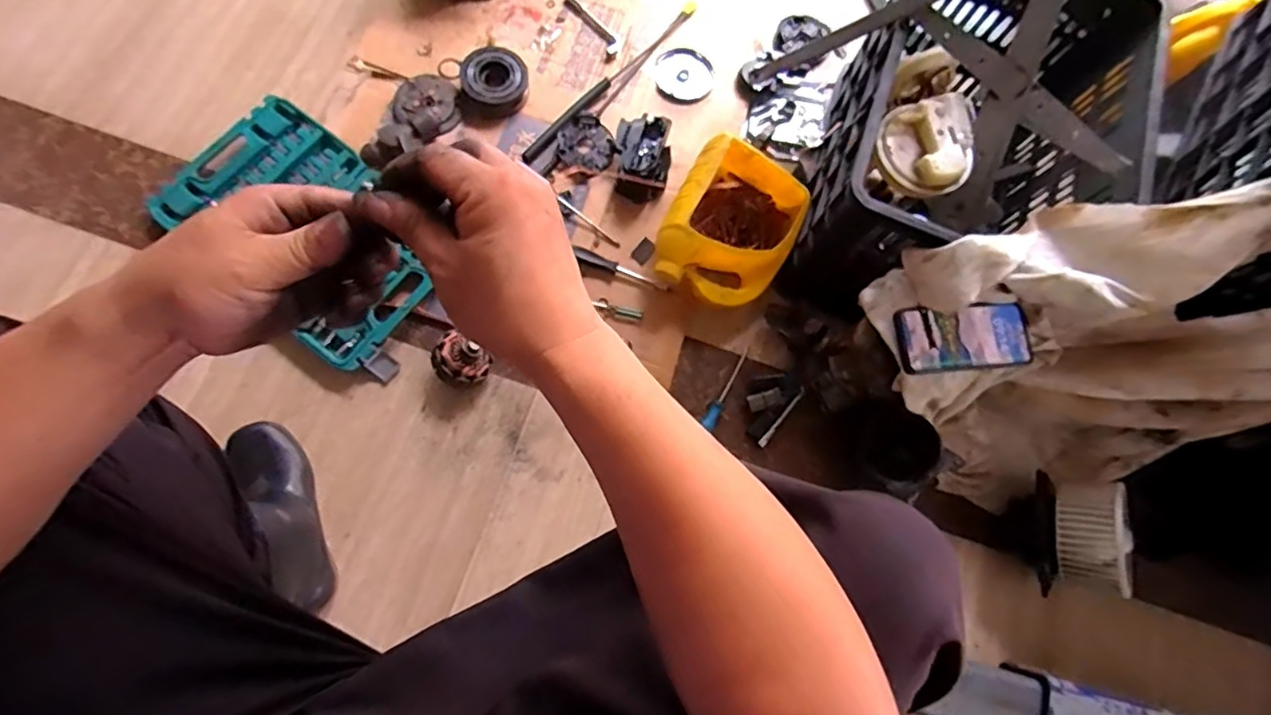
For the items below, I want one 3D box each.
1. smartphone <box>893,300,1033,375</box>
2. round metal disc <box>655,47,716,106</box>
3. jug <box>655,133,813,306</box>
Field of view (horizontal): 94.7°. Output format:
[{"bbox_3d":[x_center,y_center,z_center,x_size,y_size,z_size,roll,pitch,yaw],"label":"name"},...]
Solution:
[{"bbox_3d":[0.385,-0.022,0.683,0.159,0.014,0.076,-4,79,-8],"label":"smartphone"},{"bbox_3d":[0.084,-0.479,0.995,0.100,0.015,0.113,-11,76,-9],"label":"round metal disc"},{"bbox_3d":[0.137,-0.187,0.860,0.178,0.120,0.225,26,75,0],"label":"jug"}]

